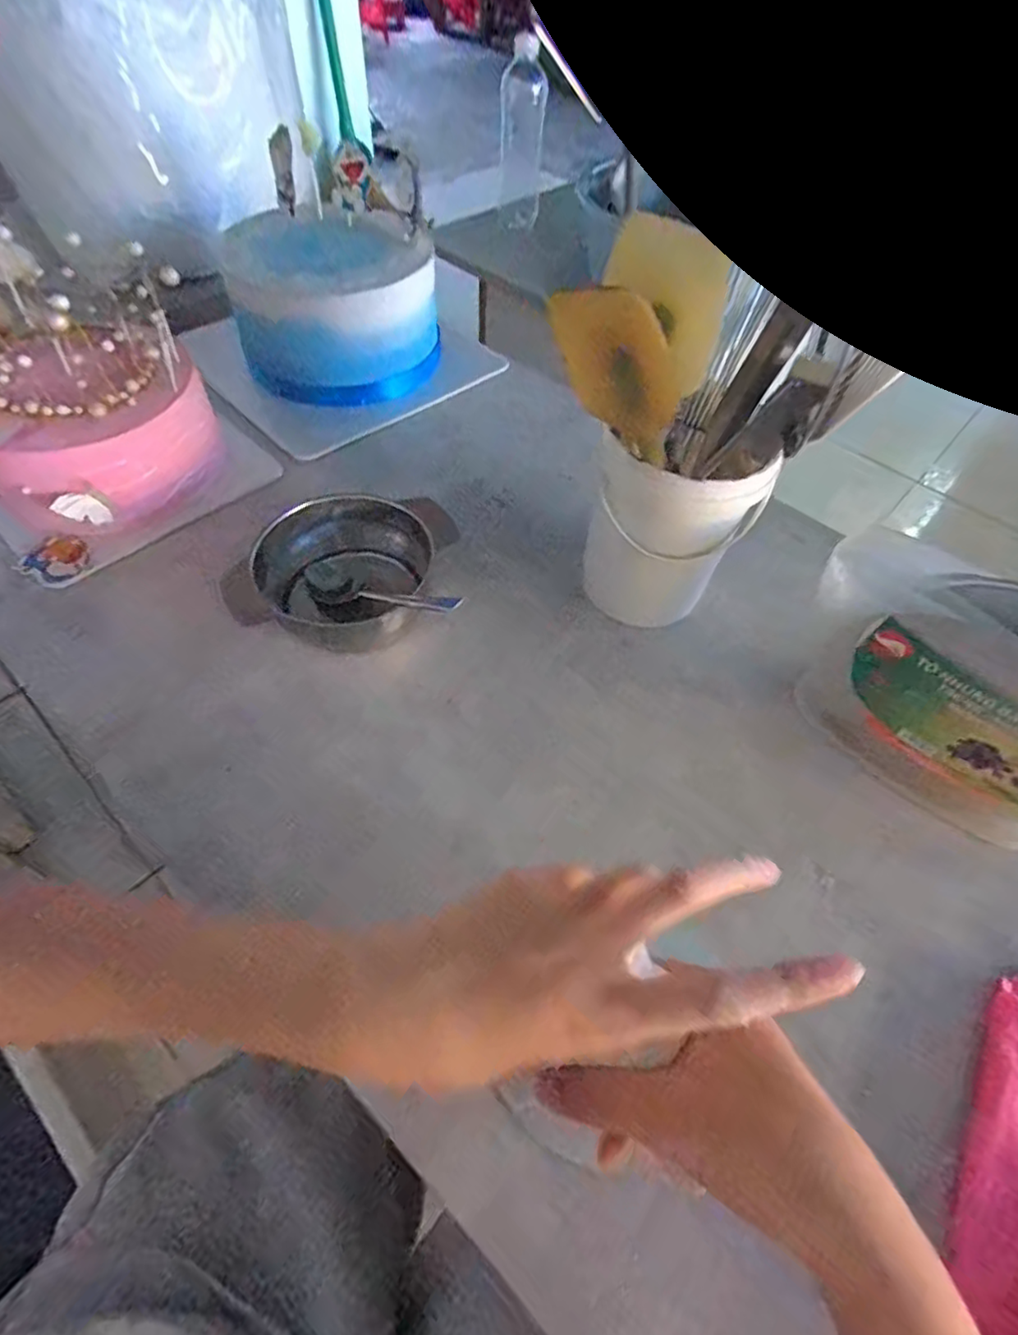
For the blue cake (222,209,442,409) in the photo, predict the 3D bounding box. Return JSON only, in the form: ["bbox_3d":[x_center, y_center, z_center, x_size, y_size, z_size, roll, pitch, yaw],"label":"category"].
[{"bbox_3d":[-0.177,-0.364,0.612,0.188,0.109,0.176,-17,57,-15],"label":"blue cake"}]

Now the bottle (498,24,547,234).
[{"bbox_3d":[0.018,-0.796,0.903,0.063,0.202,0.070,3,54,-1],"label":"bottle"}]

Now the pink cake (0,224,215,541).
[{"bbox_3d":[-0.348,-0.228,0.481,0.187,0.144,0.216,-31,62,-22],"label":"pink cake"}]

